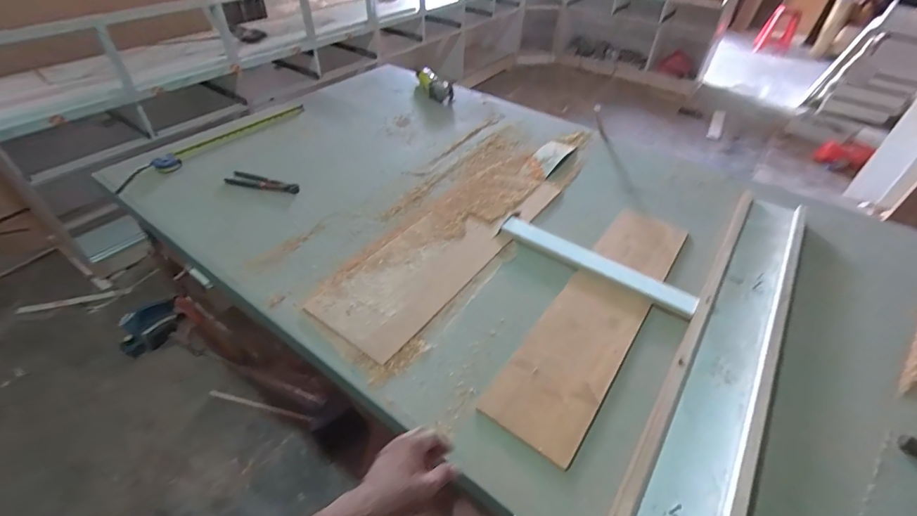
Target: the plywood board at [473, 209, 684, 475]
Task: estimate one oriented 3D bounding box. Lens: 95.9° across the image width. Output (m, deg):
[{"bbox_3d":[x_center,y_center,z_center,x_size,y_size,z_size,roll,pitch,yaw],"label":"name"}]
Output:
[{"bbox_3d":[0.308,0.092,0.875,0.168,0.016,0.708,25,48,26],"label":"plywood board"}]

